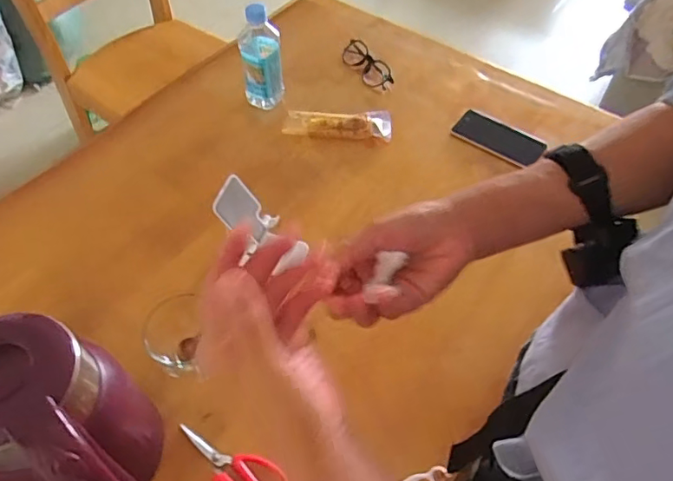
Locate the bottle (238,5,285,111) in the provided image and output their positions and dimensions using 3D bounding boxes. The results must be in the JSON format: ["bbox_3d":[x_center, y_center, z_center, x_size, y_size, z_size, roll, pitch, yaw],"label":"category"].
[{"bbox_3d":[-0.126,-0.308,0.889,0.069,0.170,0.060,-7,55,-7],"label":"bottle"}]

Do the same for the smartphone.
[{"bbox_3d":[0.285,-0.182,0.921,0.152,0.010,0.082,30,59,19],"label":"smartphone"}]

